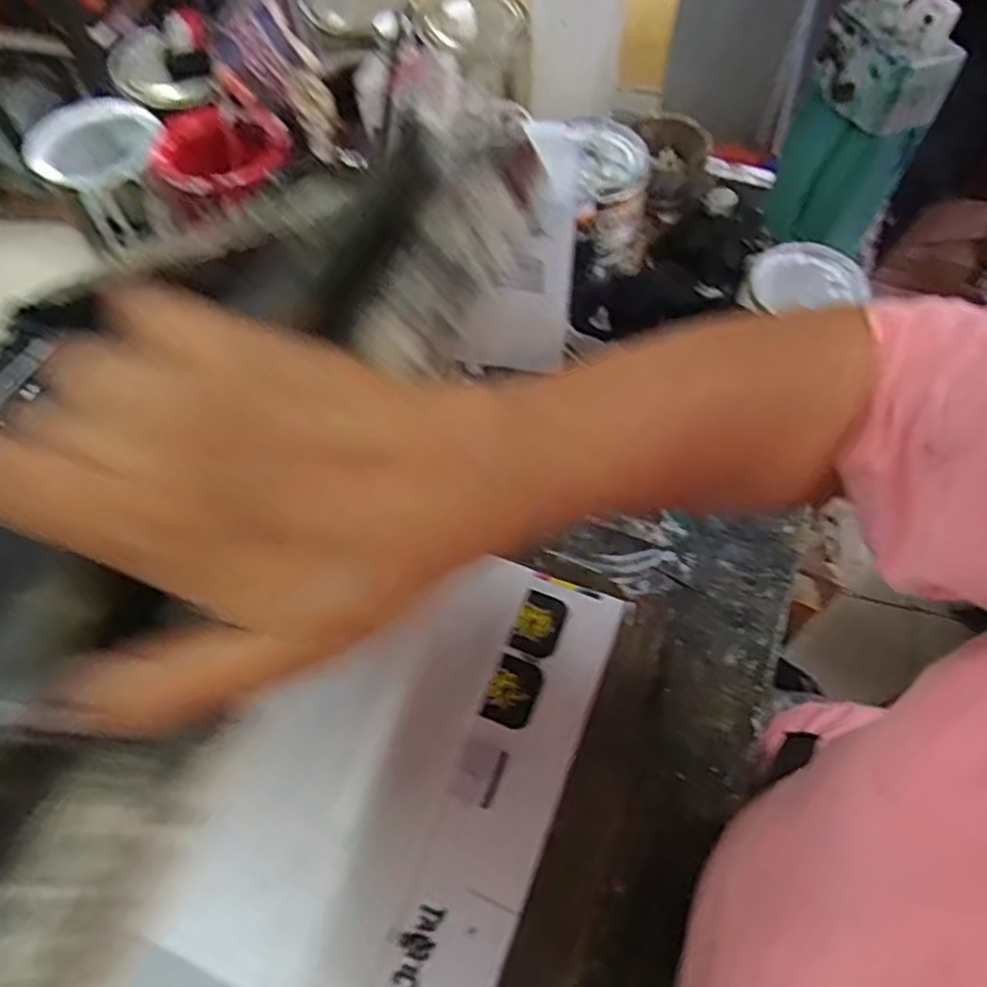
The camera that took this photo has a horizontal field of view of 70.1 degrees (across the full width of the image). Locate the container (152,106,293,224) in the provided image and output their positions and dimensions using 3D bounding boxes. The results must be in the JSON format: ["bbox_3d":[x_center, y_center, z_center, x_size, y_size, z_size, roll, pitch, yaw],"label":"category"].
[{"bbox_3d":[-0.225,-0.277,0.589,0.110,0.051,0.119,-27,63,-13],"label":"container"}]

